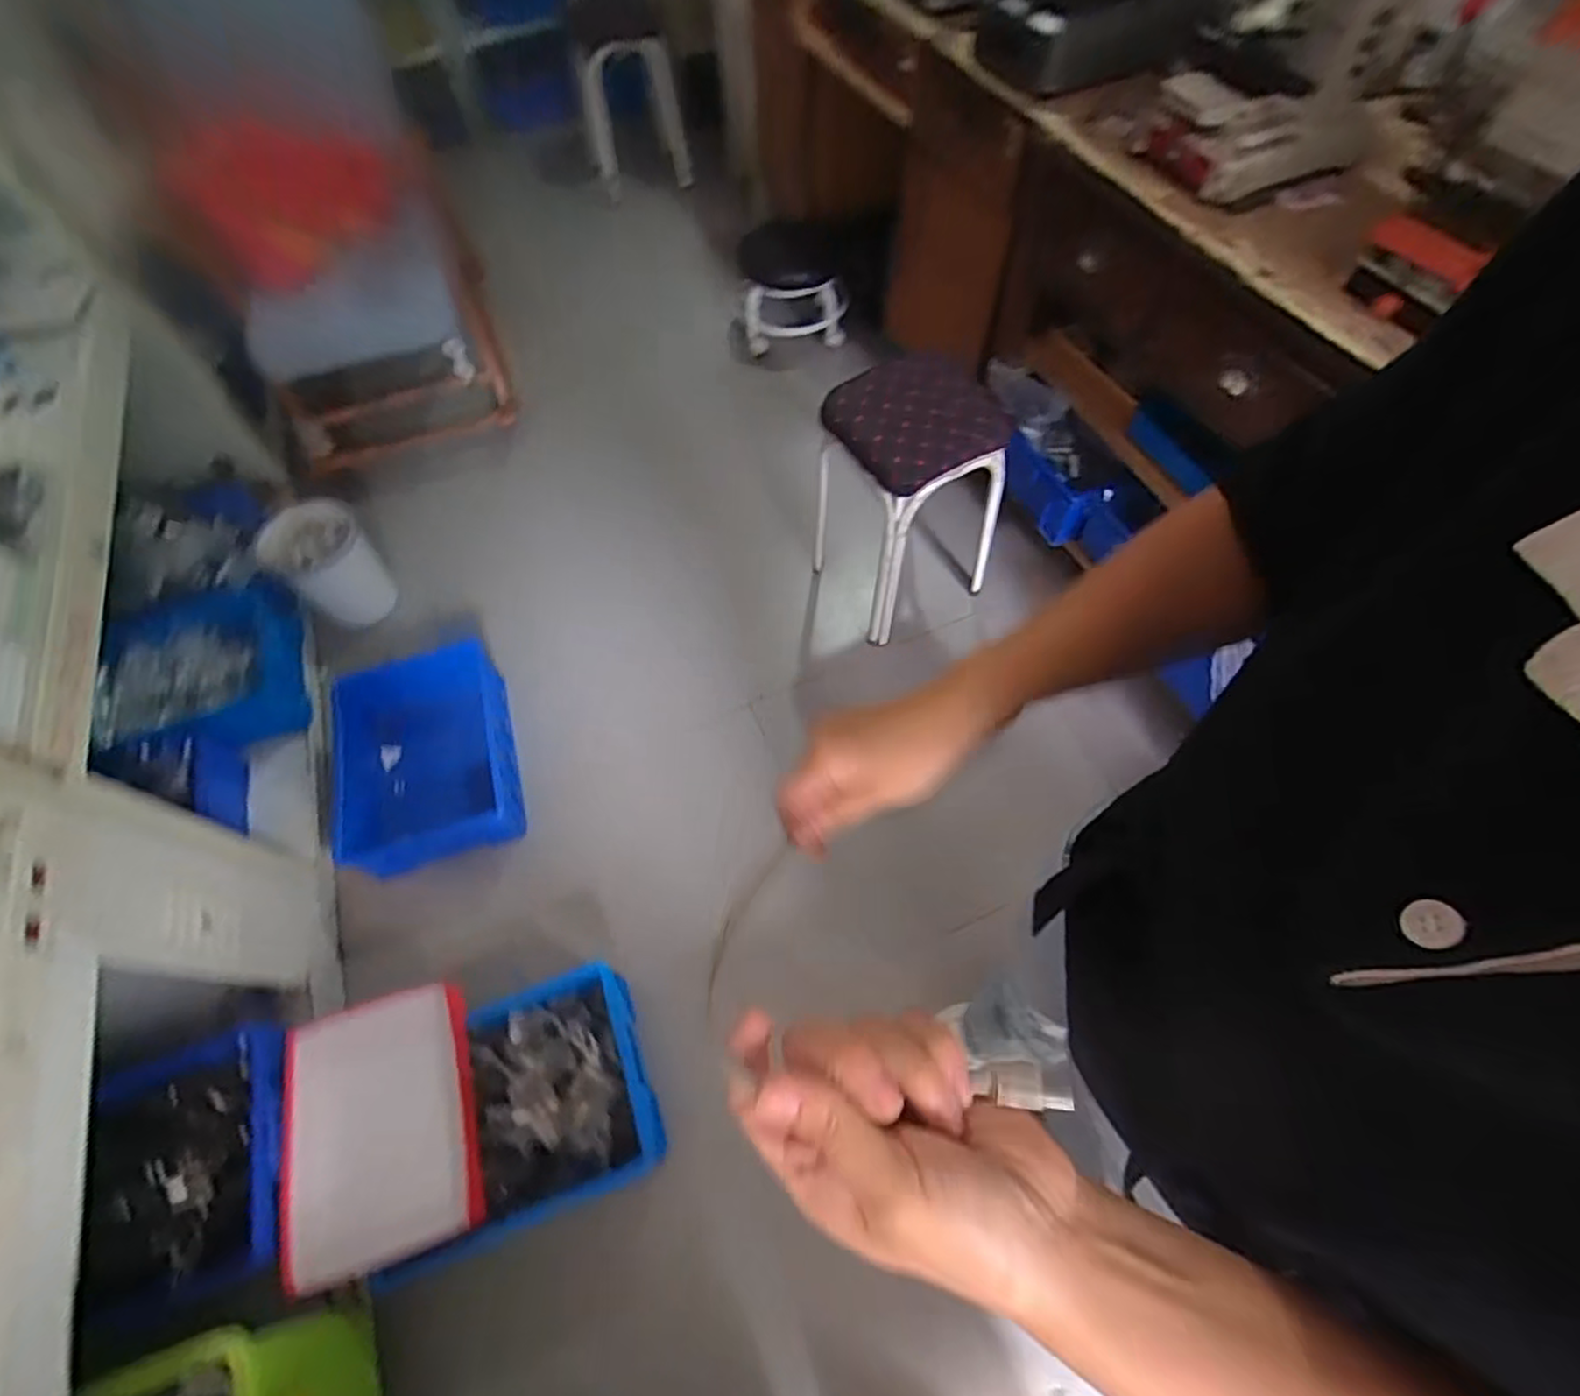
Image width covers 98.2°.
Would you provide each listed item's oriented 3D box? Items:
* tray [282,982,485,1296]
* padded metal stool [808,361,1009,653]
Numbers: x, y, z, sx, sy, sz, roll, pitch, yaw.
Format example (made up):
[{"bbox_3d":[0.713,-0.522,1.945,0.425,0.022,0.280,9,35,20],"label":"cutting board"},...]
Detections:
[{"bbox_3d":[-0.596,0.618,0.999,0.243,0.036,0.332,-10,62,-20],"label":"tray"},{"bbox_3d":[0.257,-0.407,1.419,0.320,0.479,0.302,-28,64,-12],"label":"padded metal stool"}]

